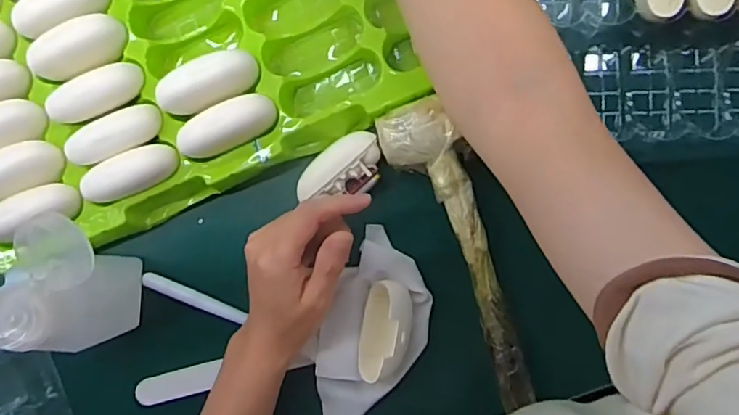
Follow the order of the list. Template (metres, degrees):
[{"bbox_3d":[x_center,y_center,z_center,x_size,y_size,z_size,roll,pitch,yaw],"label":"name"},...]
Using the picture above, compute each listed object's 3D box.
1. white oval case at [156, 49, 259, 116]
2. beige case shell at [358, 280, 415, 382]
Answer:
[{"bbox_3d":[-0.107,-0.083,0.371,0.066,0.023,0.027,-20,91,4],"label":"white oval case"},{"bbox_3d":[0.011,0.084,0.378,0.033,0.020,0.068,11,93,3],"label":"beige case shell"}]

